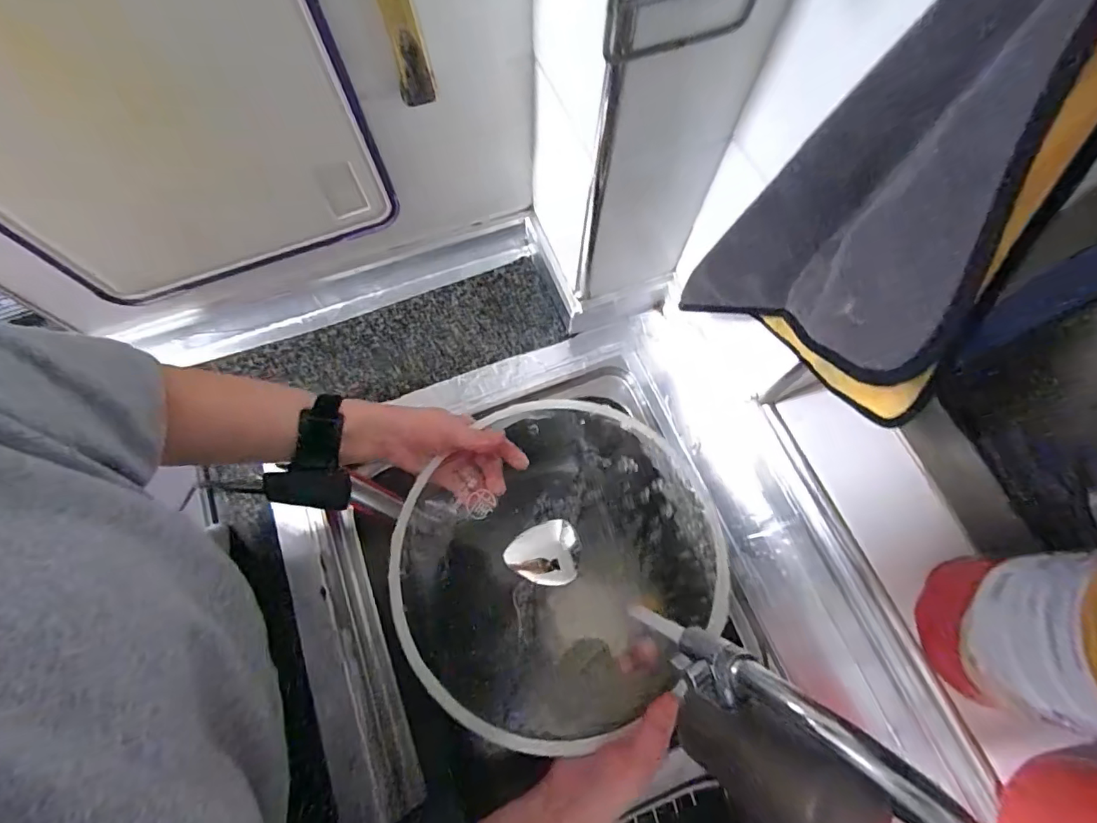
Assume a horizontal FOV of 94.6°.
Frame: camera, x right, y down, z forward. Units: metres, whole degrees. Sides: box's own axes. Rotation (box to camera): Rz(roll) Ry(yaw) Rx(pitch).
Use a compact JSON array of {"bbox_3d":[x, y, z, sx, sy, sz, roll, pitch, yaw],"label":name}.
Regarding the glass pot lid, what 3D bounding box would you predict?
[{"bbox_3d":[0.009,0.128,0.447,0.297,0.055,0.260,-41,77,-14],"label":"glass pot lid"}]

